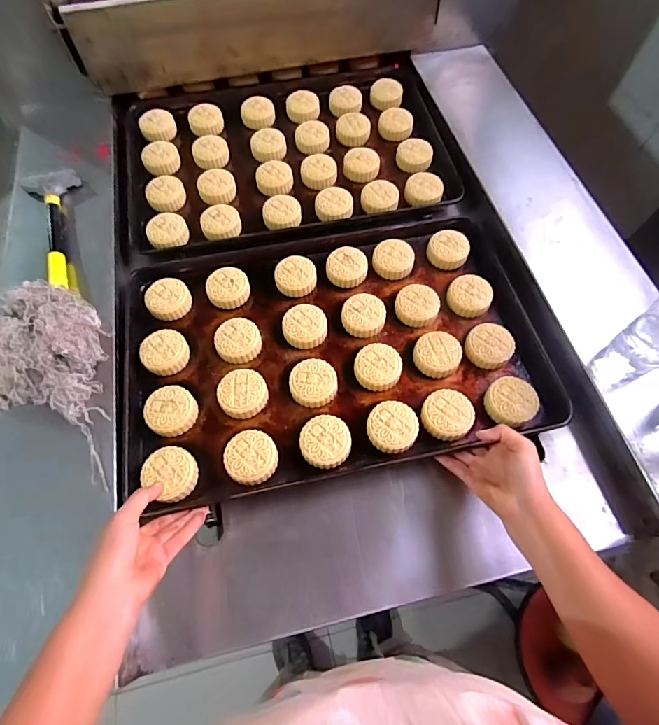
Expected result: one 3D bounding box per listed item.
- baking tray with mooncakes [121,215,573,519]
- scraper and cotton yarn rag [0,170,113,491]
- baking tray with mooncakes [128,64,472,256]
[{"bbox_3d":[0.006,-0.031,0.637,0.600,0.041,0.387,-11,63,-5],"label":"baking tray with mooncakes"},{"bbox_3d":[-0.420,-0.096,0.621,0.156,0.066,0.559,-11,63,-5],"label":"scraper and cotton yarn rag"},{"bbox_3d":[-0.088,-0.423,0.828,0.614,0.054,0.421,-10,63,-5],"label":"baking tray with mooncakes"}]

